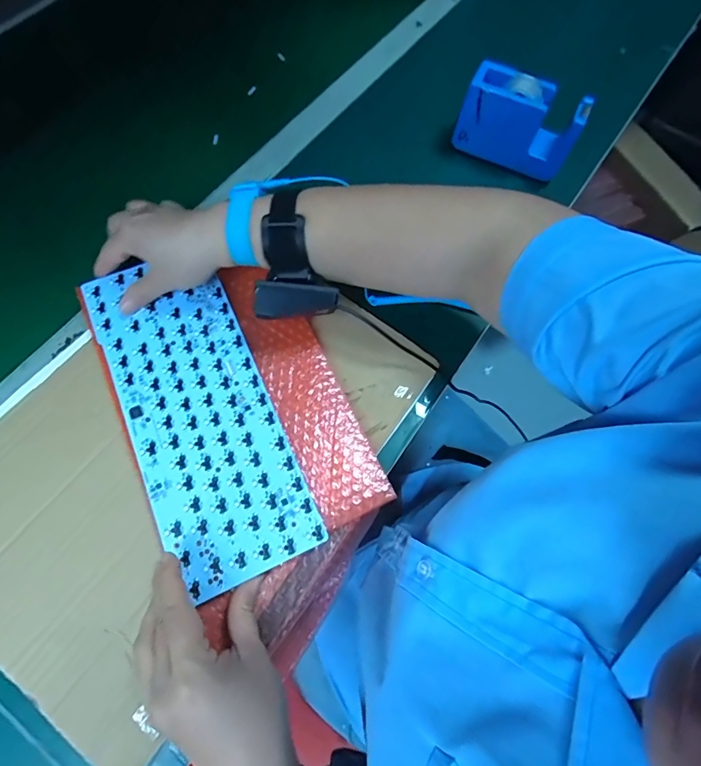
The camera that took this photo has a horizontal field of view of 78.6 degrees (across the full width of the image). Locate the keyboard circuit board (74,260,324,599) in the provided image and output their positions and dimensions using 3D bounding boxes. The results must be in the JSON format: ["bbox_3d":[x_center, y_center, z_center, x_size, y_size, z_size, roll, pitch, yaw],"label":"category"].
[{"bbox_3d":[-0.135,0.017,0.377,0.120,0.004,0.304,-27,73,-12],"label":"keyboard circuit board"}]

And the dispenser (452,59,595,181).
[{"bbox_3d":[0.190,-0.293,0.487,0.128,0.085,0.050,26,70,6],"label":"dispenser"}]

